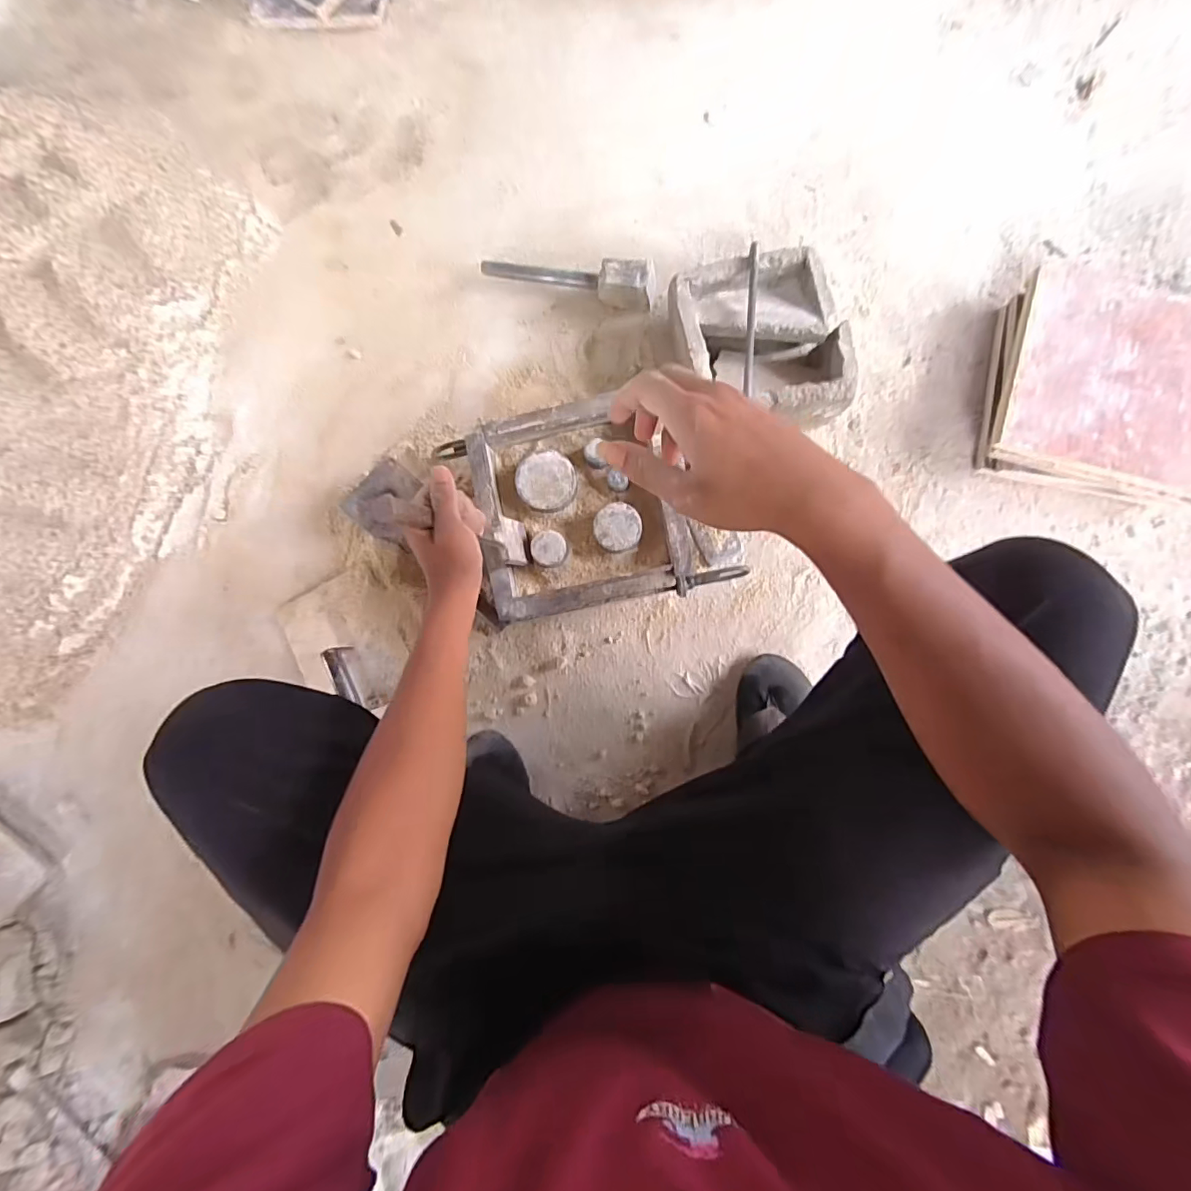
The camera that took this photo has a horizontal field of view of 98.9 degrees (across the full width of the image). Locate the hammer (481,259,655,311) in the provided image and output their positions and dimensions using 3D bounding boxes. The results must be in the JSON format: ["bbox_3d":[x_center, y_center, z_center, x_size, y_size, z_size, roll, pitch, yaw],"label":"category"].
[{"bbox_3d":[-0.047,-0.469,0.755,0.265,0.054,0.047,11,88,6],"label":"hammer"}]

